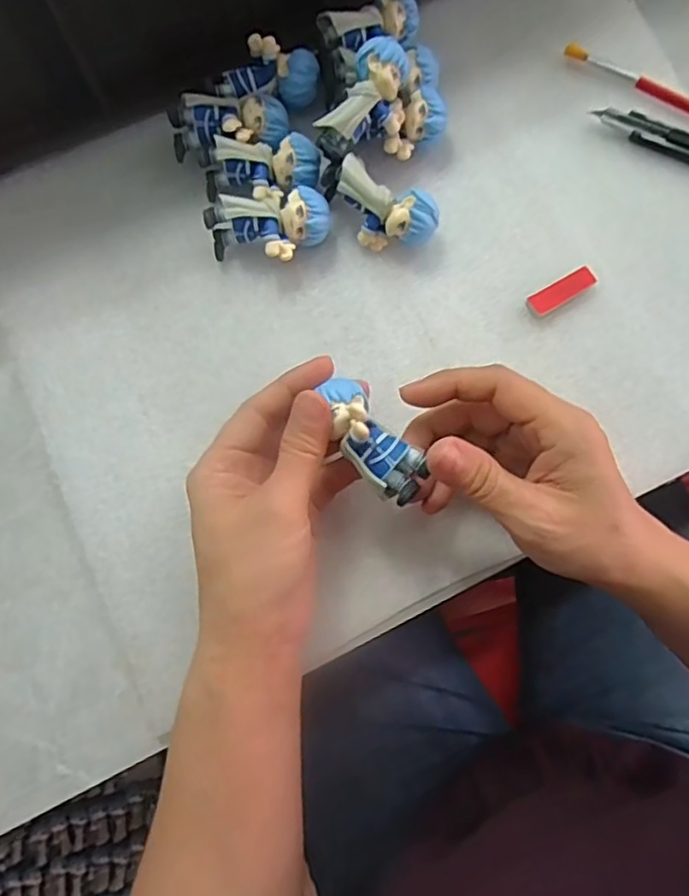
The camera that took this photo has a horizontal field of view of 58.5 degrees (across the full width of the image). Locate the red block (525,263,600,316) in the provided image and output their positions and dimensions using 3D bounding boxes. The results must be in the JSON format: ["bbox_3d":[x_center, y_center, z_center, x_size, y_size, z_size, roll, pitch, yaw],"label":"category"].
[{"bbox_3d":[0.115,-0.083,0.327,0.038,0.006,0.013,-31,80,-5],"label":"red block"}]

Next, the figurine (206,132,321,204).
[{"bbox_3d":[-0.044,-0.147,0.330,0.061,0.023,0.030,-6,79,0],"label":"figurine"}]

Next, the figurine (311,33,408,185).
[{"bbox_3d":[0.008,-0.169,0.313,0.031,0.026,0.072,39,101,8],"label":"figurine"}]

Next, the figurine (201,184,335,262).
[{"bbox_3d":[-0.039,-0.113,0.324,0.062,0.028,0.031,-12,79,-1],"label":"figurine"}]

